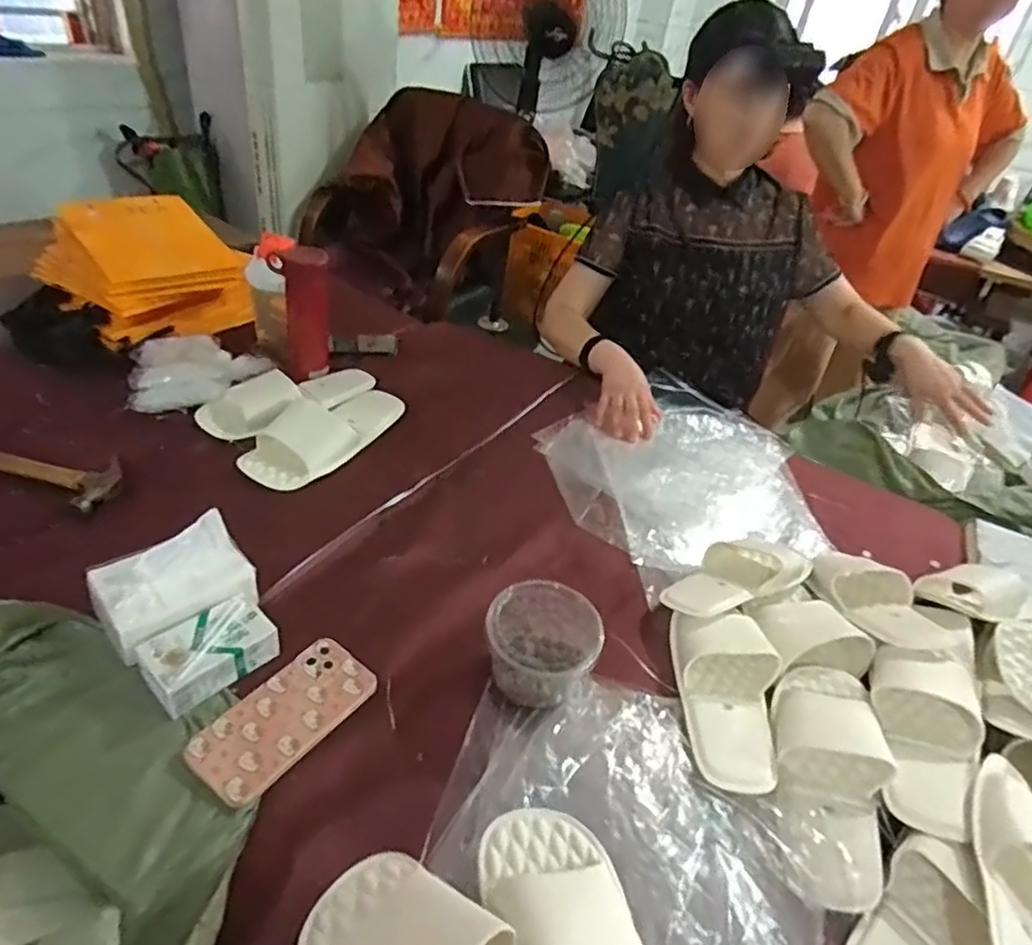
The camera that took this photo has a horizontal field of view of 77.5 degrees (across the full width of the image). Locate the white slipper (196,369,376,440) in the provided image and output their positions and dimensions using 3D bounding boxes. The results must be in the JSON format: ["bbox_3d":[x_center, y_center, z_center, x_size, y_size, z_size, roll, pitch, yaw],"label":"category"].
[{"bbox_3d":[-0.344,-0.126,0.991,0.272,0.062,0.108,-26,49,-36],"label":"white slipper"}]

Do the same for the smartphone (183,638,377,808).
[{"bbox_3d":[-0.214,0.227,0.601,0.081,0.007,0.165,34,43,19],"label":"smartphone"}]

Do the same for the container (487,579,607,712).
[{"bbox_3d":[0.027,0.176,0.666,0.116,0.092,0.100,8,38,0],"label":"container"}]

